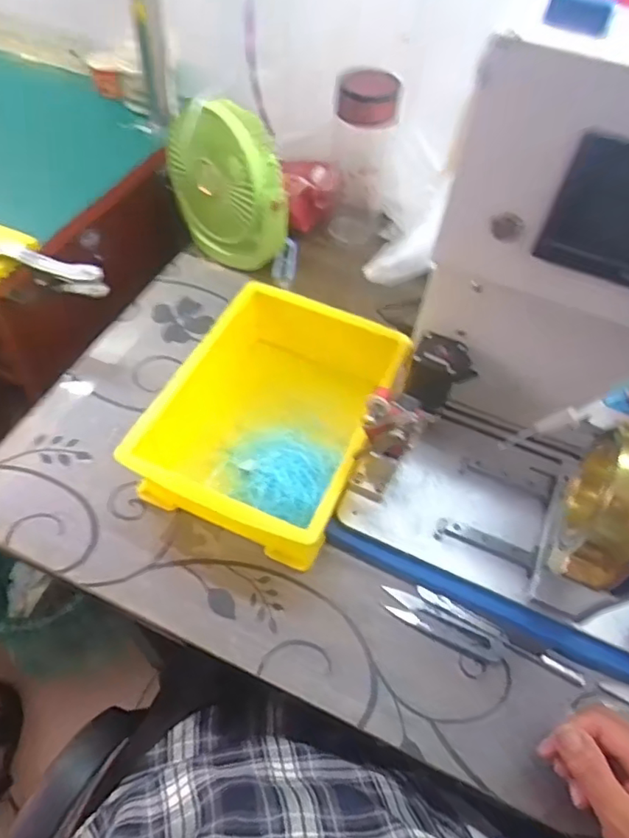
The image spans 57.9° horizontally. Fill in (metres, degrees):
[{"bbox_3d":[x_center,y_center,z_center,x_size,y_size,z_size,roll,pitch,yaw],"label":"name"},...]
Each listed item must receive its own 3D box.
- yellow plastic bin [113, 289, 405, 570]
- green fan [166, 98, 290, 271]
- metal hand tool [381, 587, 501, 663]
[{"bbox_3d":[-0.036,0.001,0.526,0.173,0.075,0.223,22,57,10],"label":"yellow plastic bin"},{"bbox_3d":[-0.096,-0.266,0.658,0.136,0.180,0.060,3,33,36],"label":"green fan"},{"bbox_3d":[0.102,0.168,0.461,0.099,0.005,0.022,26,58,13],"label":"metal hand tool"}]

